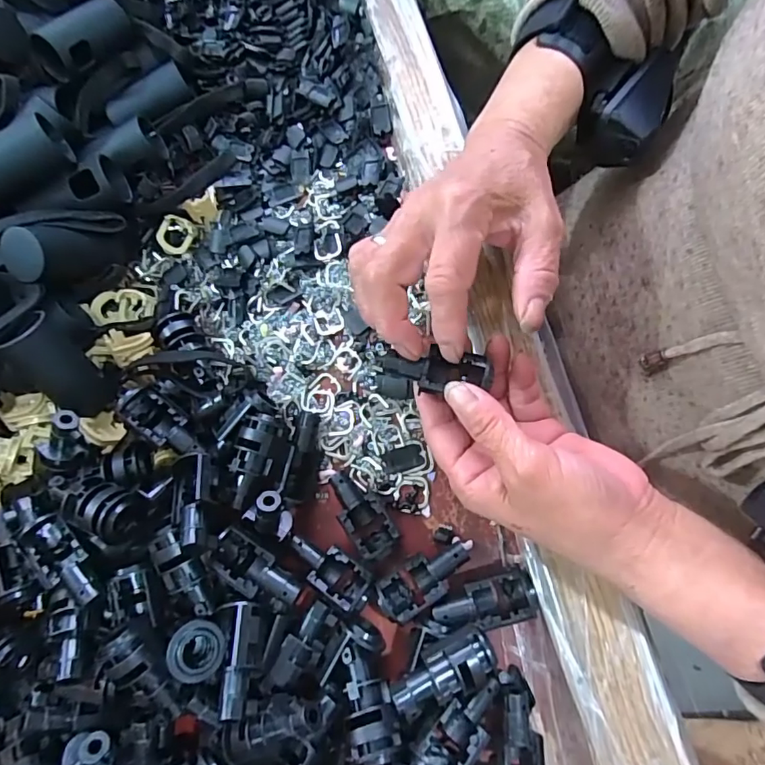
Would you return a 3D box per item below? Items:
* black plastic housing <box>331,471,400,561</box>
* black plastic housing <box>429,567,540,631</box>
[{"bbox_3d":[-0.012,0.073,0.285,0.025,0.018,0.050,-32,75,-1],"label":"black plastic housing"},{"bbox_3d":[0.053,0.117,0.267,0.052,0.023,0.024,-19,76,2],"label":"black plastic housing"}]

